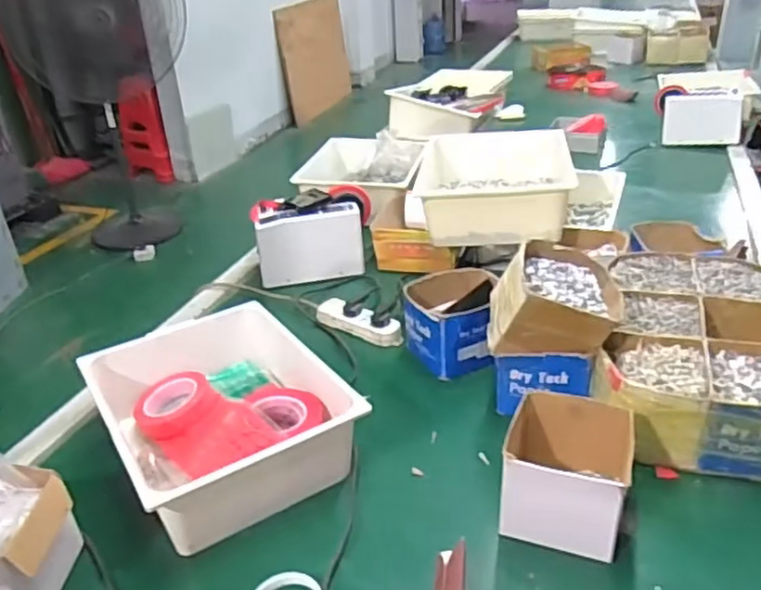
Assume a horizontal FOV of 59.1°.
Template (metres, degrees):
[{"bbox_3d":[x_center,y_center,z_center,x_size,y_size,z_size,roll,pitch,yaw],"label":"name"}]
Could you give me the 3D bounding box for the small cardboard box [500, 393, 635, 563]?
[{"bbox_3d":[0.215,0.211,0.792,0.137,0.114,0.148,7,31,18],"label":"small cardboard box"}]

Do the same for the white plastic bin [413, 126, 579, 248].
[{"bbox_3d":[0.222,-0.221,1.352,0.302,0.111,0.343,2,30,9],"label":"white plastic bin"}]

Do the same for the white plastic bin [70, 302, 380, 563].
[{"bbox_3d":[-0.223,0.162,0.933,0.281,0.110,0.357,-18,32,-24],"label":"white plastic bin"}]

